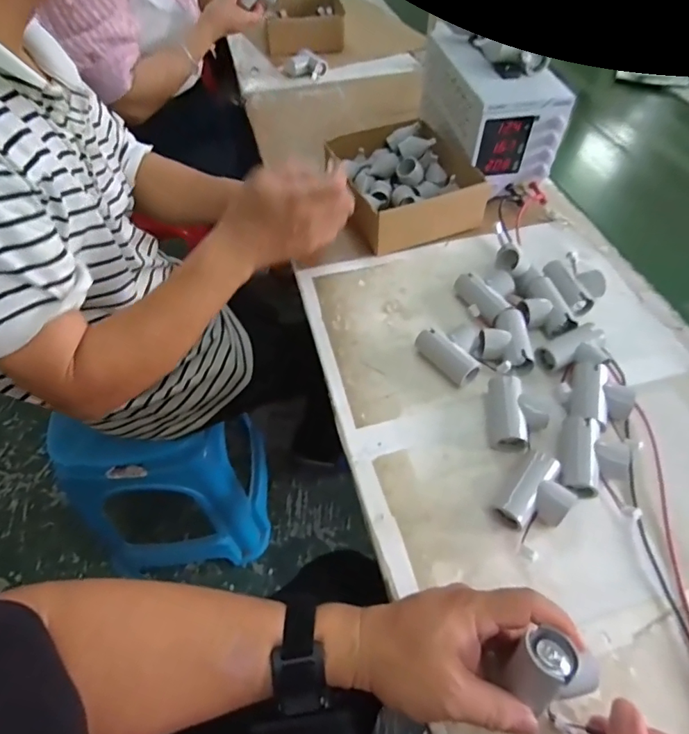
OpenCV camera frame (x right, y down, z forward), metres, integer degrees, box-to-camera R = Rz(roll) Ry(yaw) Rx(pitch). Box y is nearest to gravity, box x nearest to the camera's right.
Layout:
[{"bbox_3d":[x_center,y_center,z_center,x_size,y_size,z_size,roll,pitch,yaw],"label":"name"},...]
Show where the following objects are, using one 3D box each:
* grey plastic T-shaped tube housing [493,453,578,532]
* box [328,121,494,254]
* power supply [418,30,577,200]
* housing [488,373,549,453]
[{"bbox_3d":[0.178,0.118,0.433,0.053,0.028,0.073,32,60,22],"label":"grey plastic T-shaped tube housing"},{"bbox_3d":[0.085,-0.274,0.708,0.185,0.066,0.202,-15,55,-10],"label":"box"},{"bbox_3d":[0.211,-0.388,0.731,0.124,0.152,0.253,-10,53,-9],"label":"power supply"},{"bbox_3d":[0.178,0.048,0.485,0.059,0.031,0.079,11,54,9],"label":"housing"}]

